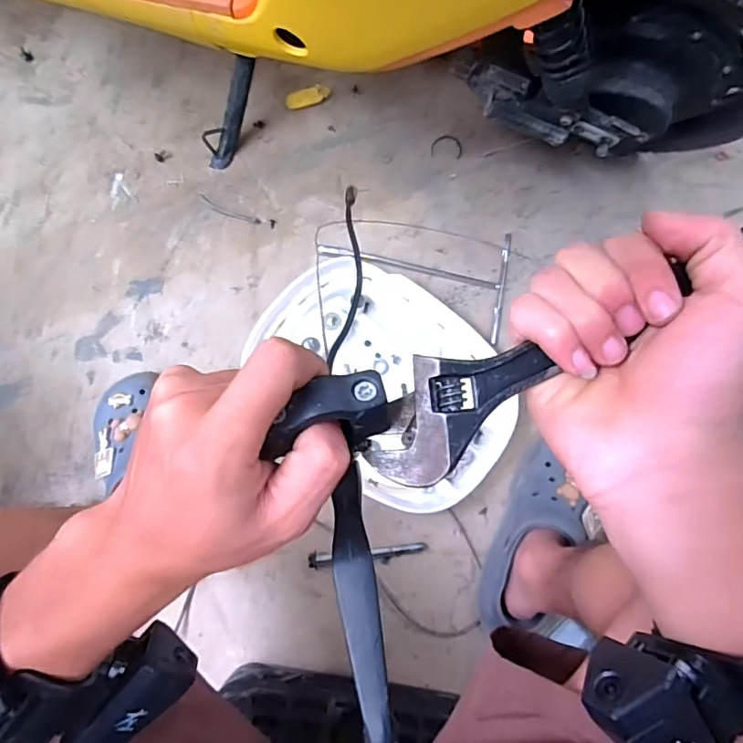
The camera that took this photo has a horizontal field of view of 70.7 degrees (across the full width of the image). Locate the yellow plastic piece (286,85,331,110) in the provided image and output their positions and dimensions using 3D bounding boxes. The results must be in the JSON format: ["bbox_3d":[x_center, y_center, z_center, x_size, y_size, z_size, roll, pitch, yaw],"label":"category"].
[{"bbox_3d":[-0.104,-0.450,0.859,0.071,0.016,0.024,-22,78,-7],"label":"yellow plastic piece"}]

